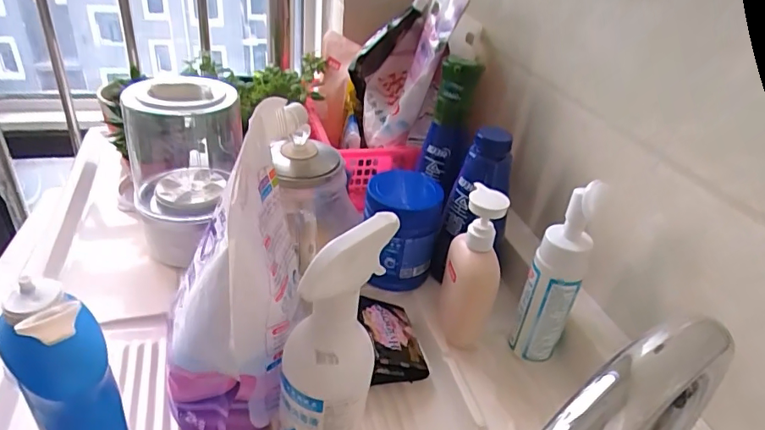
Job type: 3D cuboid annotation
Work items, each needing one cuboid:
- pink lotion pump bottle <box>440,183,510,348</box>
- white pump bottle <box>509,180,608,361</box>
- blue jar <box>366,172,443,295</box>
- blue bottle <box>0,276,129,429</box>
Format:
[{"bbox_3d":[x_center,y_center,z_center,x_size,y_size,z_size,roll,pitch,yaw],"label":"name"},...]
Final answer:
[{"bbox_3d":[0.092,0.058,0.516,0.056,0.170,0.059,12,34,8],"label":"pink lotion pump bottle"},{"bbox_3d":[0.168,0.056,0.482,0.048,0.194,0.041,21,36,20],"label":"white pump bottle"},{"bbox_3d":[0.019,0.014,0.603,0.087,0.121,0.098,1,34,-9],"label":"blue jar"},{"bbox_3d":[-0.206,0.132,0.339,0.049,0.209,0.058,-24,44,-37],"label":"blue bottle"}]

